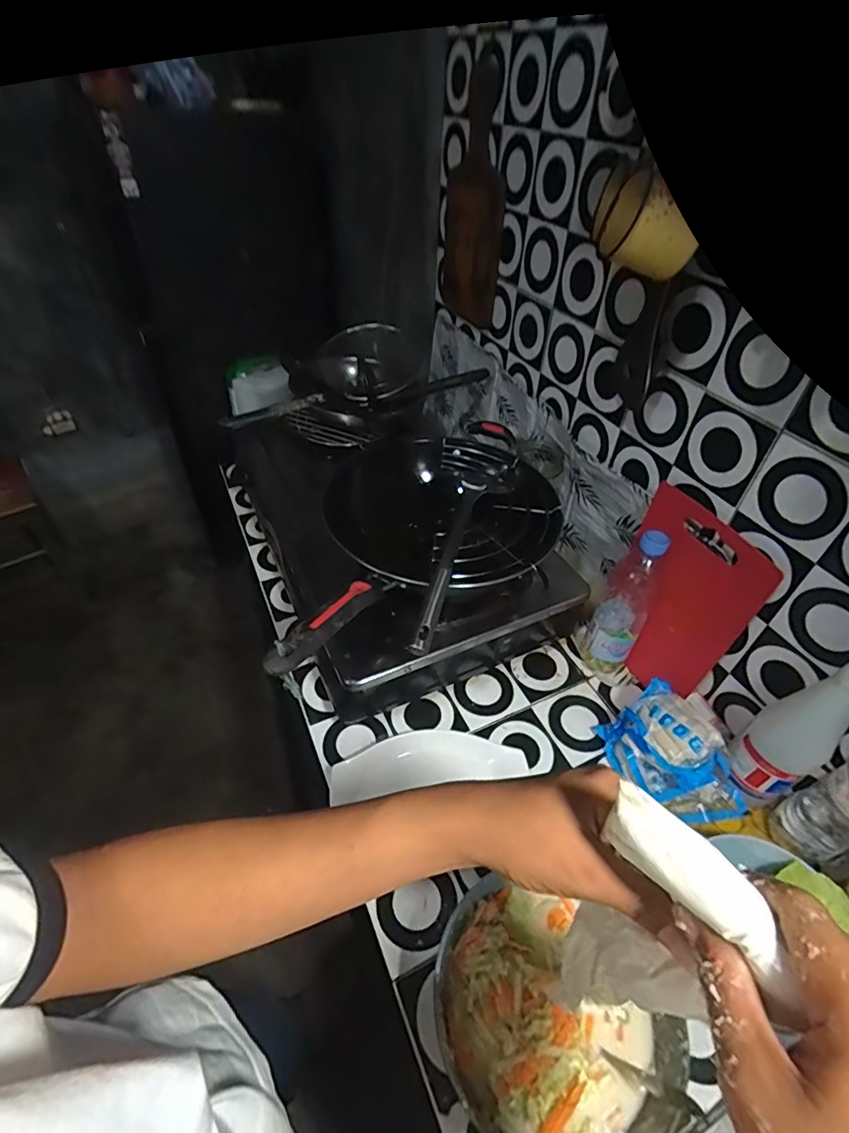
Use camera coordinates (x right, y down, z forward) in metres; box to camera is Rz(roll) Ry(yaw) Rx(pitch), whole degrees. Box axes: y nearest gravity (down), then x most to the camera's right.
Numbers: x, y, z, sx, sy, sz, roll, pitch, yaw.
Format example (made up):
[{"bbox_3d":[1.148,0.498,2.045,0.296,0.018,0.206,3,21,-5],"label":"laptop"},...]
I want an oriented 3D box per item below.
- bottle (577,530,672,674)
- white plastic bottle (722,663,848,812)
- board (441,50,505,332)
[{"bbox_3d":[0.278,0.057,0.716,0.072,0.246,0.059,25,48,21],"label":"bottle"},{"bbox_3d":[0.409,0.177,0.556,0.080,0.224,0.070,-23,50,-24],"label":"white plastic bottle"},{"bbox_3d":[0.089,-0.659,0.944,0.021,0.398,0.223,-15,47,-18],"label":"board"}]

